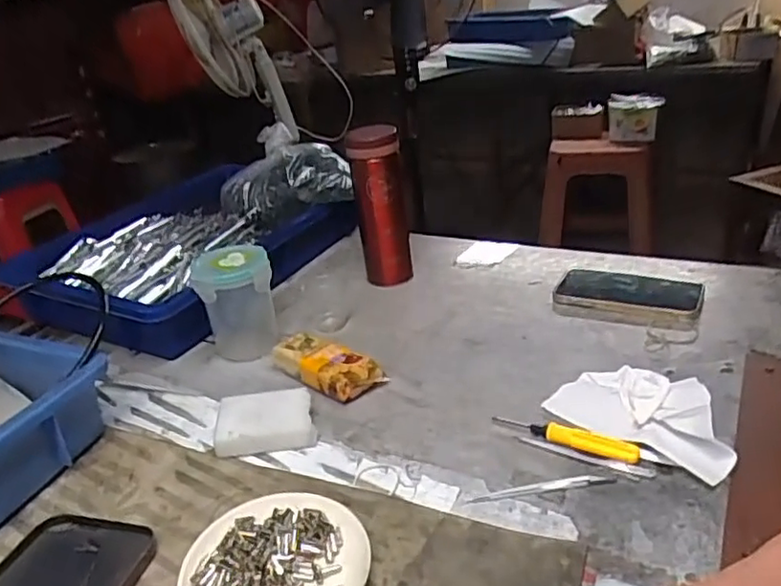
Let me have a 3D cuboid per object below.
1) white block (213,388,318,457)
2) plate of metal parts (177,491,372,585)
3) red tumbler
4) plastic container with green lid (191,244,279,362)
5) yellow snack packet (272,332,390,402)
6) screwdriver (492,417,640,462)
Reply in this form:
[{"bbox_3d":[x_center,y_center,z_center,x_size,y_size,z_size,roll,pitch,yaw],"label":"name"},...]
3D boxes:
[{"bbox_3d":[-0.108,0.111,0.559,0.082,0.025,0.060,-6,26,-3],"label":"white block"},{"bbox_3d":[-0.075,0.180,0.421,0.121,0.020,0.111,-4,26,2],"label":"plate of metal parts"},{"bbox_3d":[-0.011,-0.101,0.768,0.064,0.190,0.057,-5,26,0],"label":"red tumbler"},{"bbox_3d":[-0.159,0.013,0.670,0.077,0.109,0.064,-14,27,-17],"label":"plastic container with green lid"},{"bbox_3d":[-0.063,0.068,0.627,0.113,0.033,0.049,20,35,41],"label":"yellow snack packet"},{"bbox_3d":[0.137,0.111,0.509,0.116,0.016,0.015,13,32,33],"label":"screwdriver"}]

